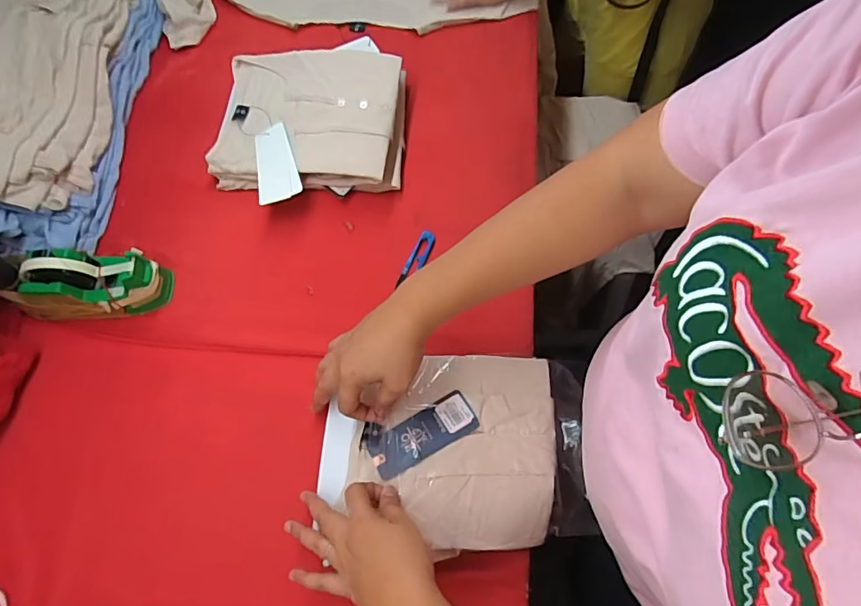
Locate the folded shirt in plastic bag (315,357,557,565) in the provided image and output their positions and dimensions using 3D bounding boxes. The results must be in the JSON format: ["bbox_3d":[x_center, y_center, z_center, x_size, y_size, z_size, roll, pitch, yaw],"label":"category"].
[{"bbox_3d":[0.011,0.154,0.541,0.247,0.022,0.203,2,68,0],"label":"folded shirt in plastic bag"}]

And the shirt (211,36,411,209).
[{"bbox_3d":[-0.174,-0.254,0.700,0.262,0.062,0.239,0,67,5],"label":"shirt"}]

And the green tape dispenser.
[{"bbox_3d":[-0.426,-0.031,0.600,0.171,0.090,0.070,-4,68,-1],"label":"green tape dispenser"}]

